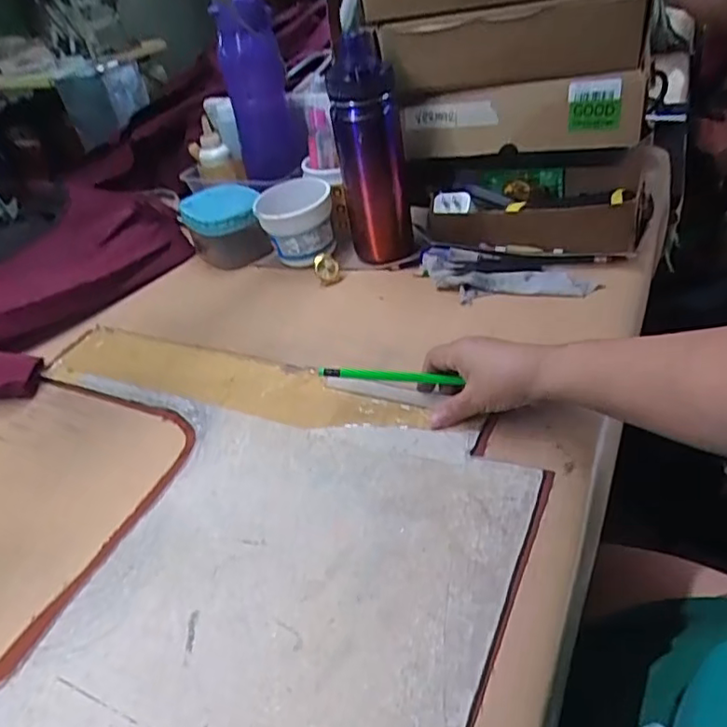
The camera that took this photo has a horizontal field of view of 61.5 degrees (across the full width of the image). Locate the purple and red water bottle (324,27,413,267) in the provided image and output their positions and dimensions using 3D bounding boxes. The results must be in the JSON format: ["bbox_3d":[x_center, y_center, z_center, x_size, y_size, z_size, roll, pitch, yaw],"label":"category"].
[{"bbox_3d":[0.010,-0.228,0.686,0.073,0.232,0.074,-8,38,4],"label":"purple and red water bottle"}]

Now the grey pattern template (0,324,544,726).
[{"bbox_3d":[-0.161,0.146,0.427,0.479,0.010,0.443,11,43,25],"label":"grey pattern template"}]

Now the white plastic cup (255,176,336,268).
[{"bbox_3d":[-0.082,-0.168,0.748,0.089,0.088,0.093,-7,38,5],"label":"white plastic cup"}]

